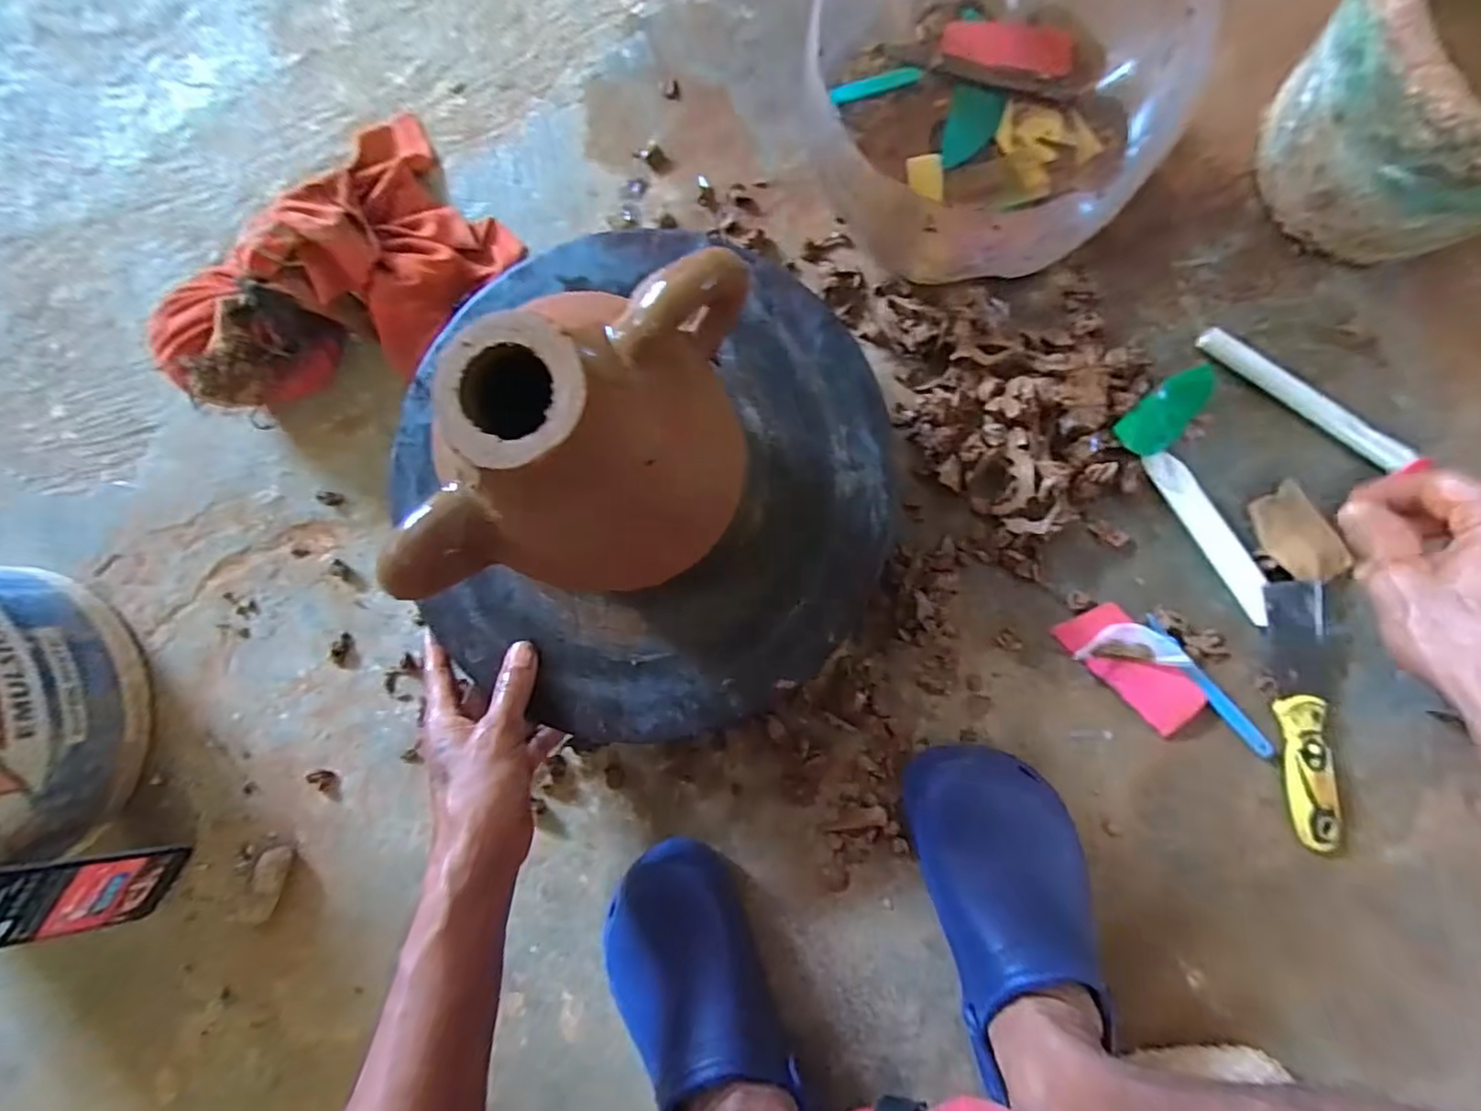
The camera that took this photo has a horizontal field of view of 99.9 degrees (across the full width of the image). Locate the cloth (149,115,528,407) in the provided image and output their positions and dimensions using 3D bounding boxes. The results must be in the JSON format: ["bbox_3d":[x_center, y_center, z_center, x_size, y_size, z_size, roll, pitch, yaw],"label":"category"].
[{"bbox_3d":[-0.328,-0.222,0.497,0.182,0.082,0.273,44,91,5],"label":"cloth"}]

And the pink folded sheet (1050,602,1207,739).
[{"bbox_3d":[0.294,0.083,0.467,0.109,0.007,0.046,46,103,5],"label":"pink folded sheet"}]

